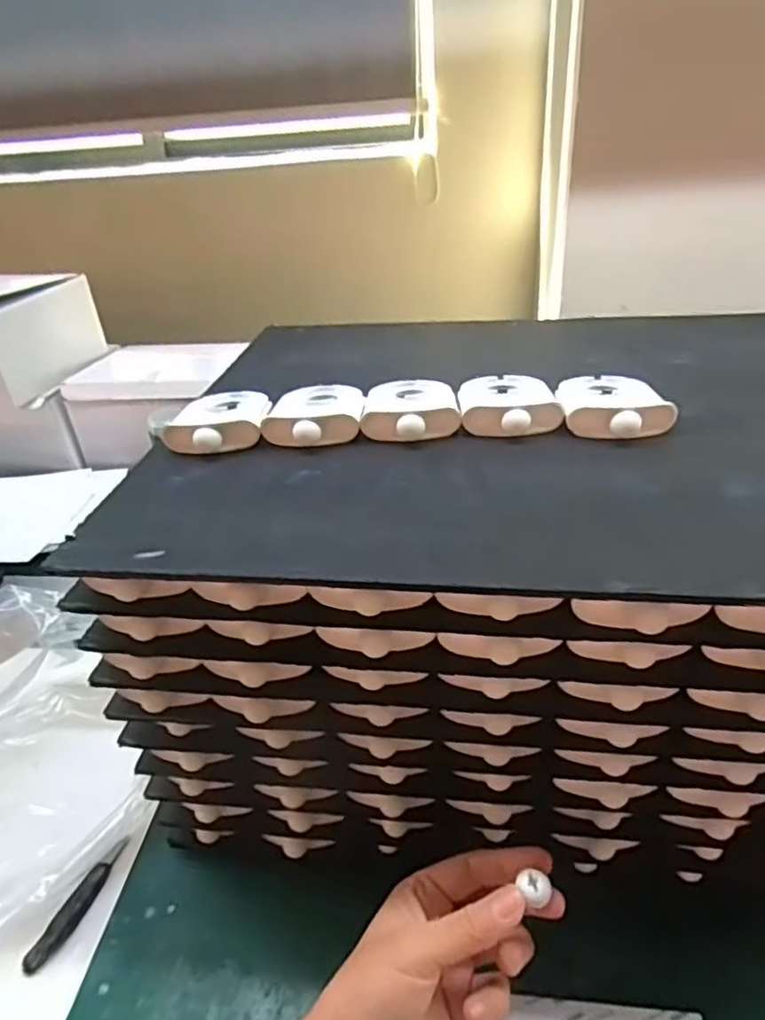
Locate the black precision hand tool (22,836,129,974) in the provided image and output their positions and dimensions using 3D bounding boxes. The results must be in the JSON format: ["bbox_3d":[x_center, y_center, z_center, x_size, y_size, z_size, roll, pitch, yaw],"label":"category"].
[{"bbox_3d":[-0.188,0.245,0.410,0.012,0.009,0.084,10,36,22],"label":"black precision hand tool"}]

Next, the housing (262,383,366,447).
[{"bbox_3d":[-0.041,-0.067,0.415,0.057,0.016,0.086,-3,33,3],"label":"housing"}]

